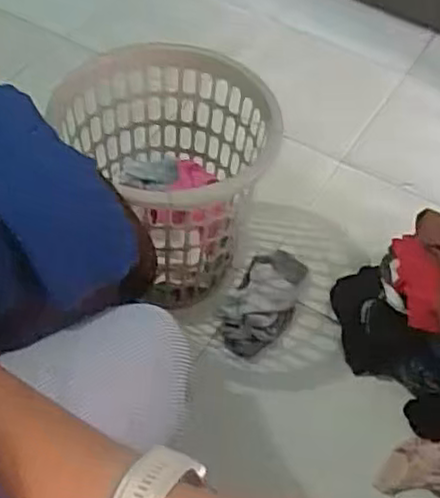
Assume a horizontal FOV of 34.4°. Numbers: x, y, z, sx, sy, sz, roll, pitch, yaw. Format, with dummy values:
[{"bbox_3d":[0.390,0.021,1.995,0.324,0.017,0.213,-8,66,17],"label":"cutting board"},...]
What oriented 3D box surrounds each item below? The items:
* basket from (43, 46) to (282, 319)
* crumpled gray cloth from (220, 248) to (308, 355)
[{"bbox_3d":[-0.094,-0.109,1.227,0.343,0.327,0.343,6,51,1],"label":"basket"},{"bbox_3d":[0.083,0.089,1.309,0.114,0.062,0.234,23,53,14],"label":"crumpled gray cloth"}]

